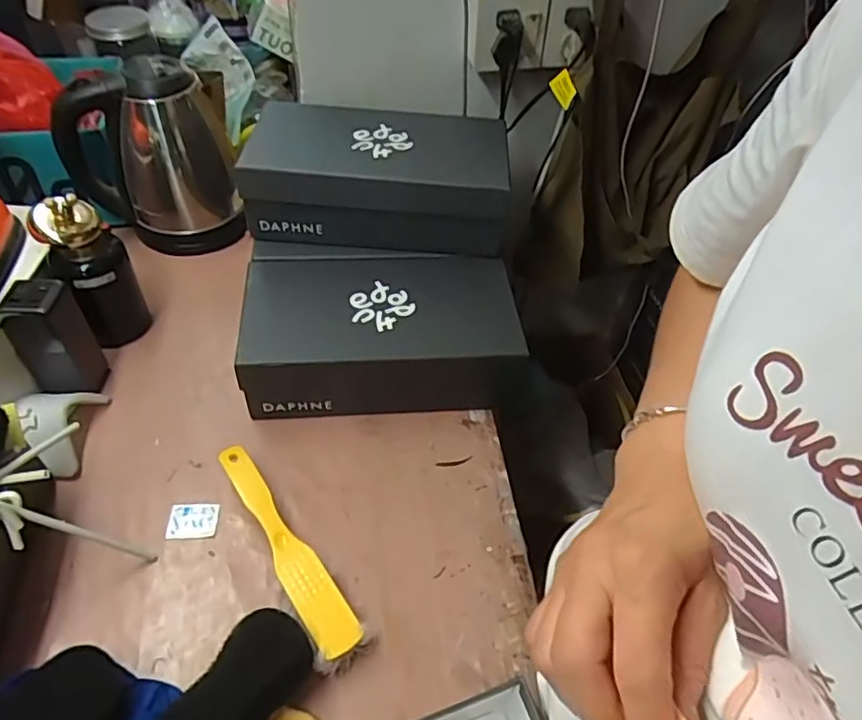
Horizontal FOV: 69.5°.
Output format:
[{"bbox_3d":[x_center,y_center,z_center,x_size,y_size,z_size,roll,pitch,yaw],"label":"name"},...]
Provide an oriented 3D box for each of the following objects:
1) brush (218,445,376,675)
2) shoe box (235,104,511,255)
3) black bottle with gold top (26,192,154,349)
[{"bbox_3d":[-0.132,0.171,0.559,0.039,0.037,0.226,-27,56,-27],"label":"brush"},{"bbox_3d":[-0.066,-0.216,0.738,0.286,0.097,0.171,1,48,-5],"label":"shoe box"},{"bbox_3d":[-0.360,-0.086,0.671,0.076,0.174,0.061,-23,54,-24],"label":"black bottle with gold top"}]

